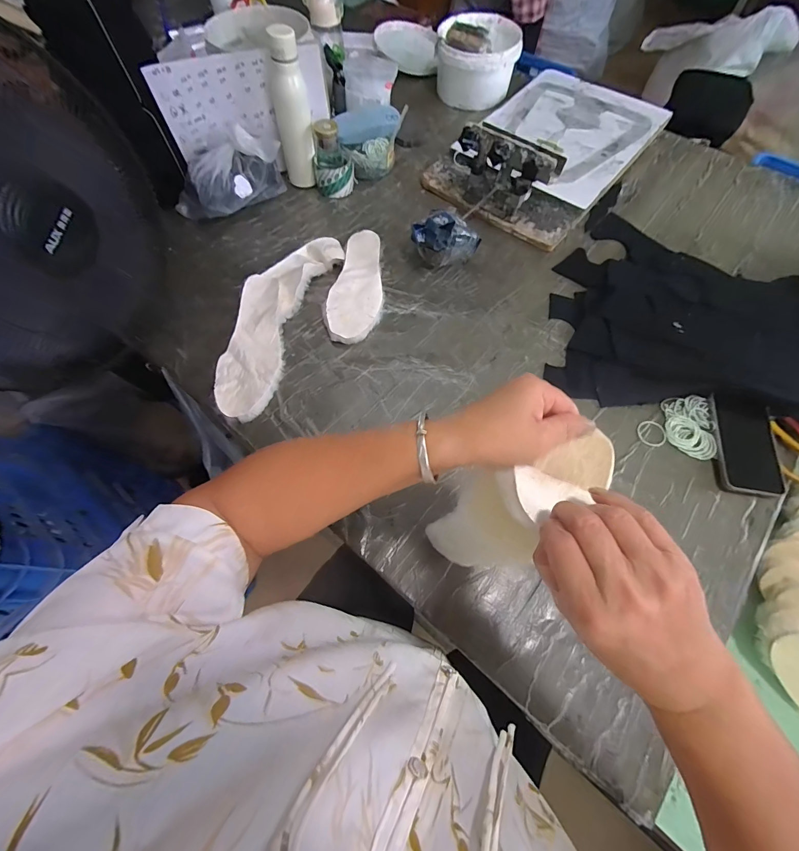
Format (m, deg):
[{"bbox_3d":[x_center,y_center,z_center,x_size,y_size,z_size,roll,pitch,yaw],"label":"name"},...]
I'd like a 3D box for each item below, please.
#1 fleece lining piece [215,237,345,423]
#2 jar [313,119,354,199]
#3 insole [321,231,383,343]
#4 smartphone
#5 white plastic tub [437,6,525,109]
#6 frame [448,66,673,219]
[{"bbox_3d":[-0.215,-0.192,0.624,0.115,0.034,0.388,16,66,7],"label":"fleece lining piece"},{"bbox_3d":[-0.142,-0.560,0.768,0.084,0.122,0.074,-8,66,-4],"label":"jar"},{"bbox_3d":[-0.076,-0.260,0.672,0.094,0.028,0.255,5,65,2],"label":"insole"},{"bbox_3d":[0.499,0.029,0.522,0.082,0.016,0.148,12,66,5],"label":"smartphone"},{"bbox_3d":[0.199,-0.947,0.935,0.197,0.128,0.207,0,65,0],"label":"white plastic tub"},{"bbox_3d":[0.353,-0.679,0.801,0.349,0.111,0.564,37,70,15],"label":"frame"}]

